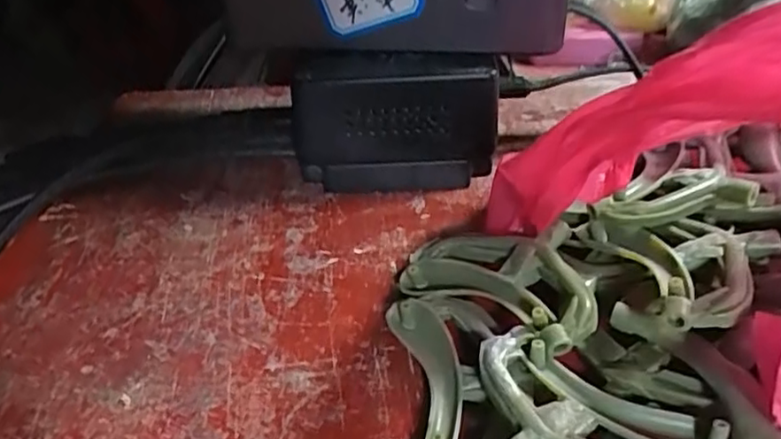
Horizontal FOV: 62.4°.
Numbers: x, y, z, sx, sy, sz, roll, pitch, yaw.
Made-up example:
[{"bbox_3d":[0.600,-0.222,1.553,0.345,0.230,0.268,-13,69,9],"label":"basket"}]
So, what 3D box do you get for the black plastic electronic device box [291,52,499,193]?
[{"bbox_3d":[0.001,-0.037,0.249,0.078,0.052,0.017,-2,36,5],"label":"black plastic electronic device box"}]

